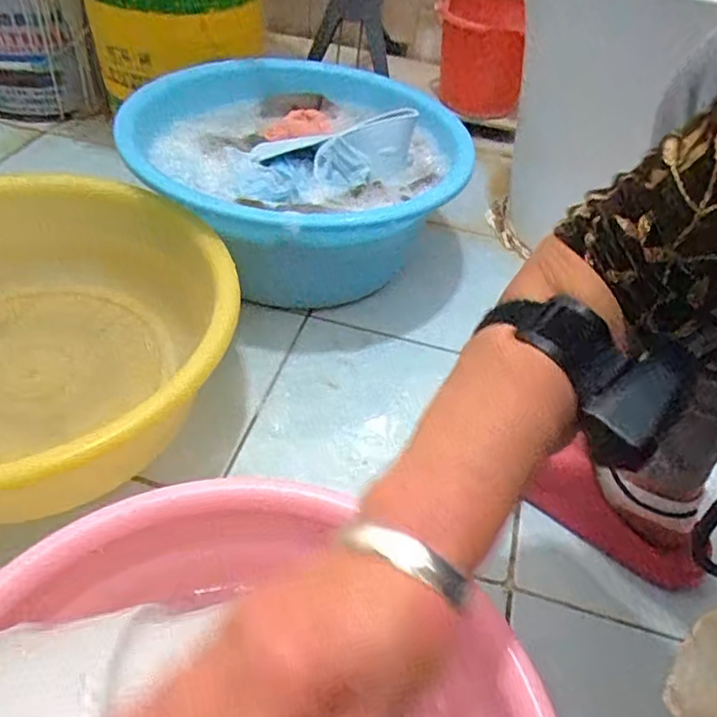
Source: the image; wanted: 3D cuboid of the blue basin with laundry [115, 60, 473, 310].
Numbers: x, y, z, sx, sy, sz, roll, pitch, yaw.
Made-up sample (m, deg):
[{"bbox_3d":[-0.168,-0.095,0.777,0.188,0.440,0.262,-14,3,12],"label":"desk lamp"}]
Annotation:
[{"bbox_3d":[-0.086,-0.249,0.854,0.408,0.193,0.425,4,46,-4],"label":"blue basin with laundry"}]

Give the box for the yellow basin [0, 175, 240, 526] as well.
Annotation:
[{"bbox_3d":[-0.337,-0.006,0.615,0.369,0.157,0.402,4,46,-4],"label":"yellow basin"}]

